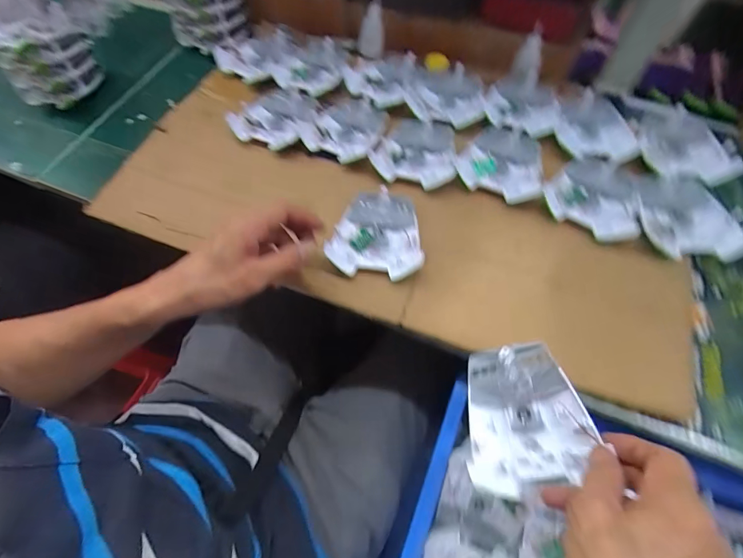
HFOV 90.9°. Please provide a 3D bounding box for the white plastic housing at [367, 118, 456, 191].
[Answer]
[{"bbox_3d":[0.055,-0.163,0.465,0.100,0.024,0.107,8,63,6],"label":"white plastic housing"}]

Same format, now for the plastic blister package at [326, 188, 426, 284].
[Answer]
[{"bbox_3d":[0.003,-0.051,0.407,0.097,0.023,0.106,0,63,1],"label":"plastic blister package"}]

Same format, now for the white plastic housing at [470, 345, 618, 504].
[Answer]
[{"bbox_3d":[0.123,0.111,0.302,0.094,0.018,0.107,-19,63,19],"label":"white plastic housing"}]

